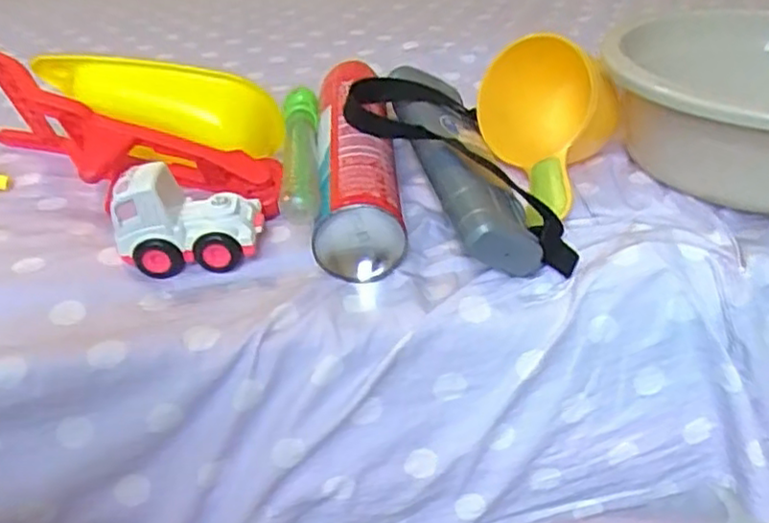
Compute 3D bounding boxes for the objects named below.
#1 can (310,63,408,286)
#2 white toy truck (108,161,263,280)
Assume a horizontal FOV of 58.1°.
[{"bbox_3d":[-0.025,-0.082,0.573,0.063,0.080,0.252,-3,32,-2],"label":"can"},{"bbox_3d":[-0.140,-0.033,0.494,0.097,0.068,0.048,-8,33,-9],"label":"white toy truck"}]

